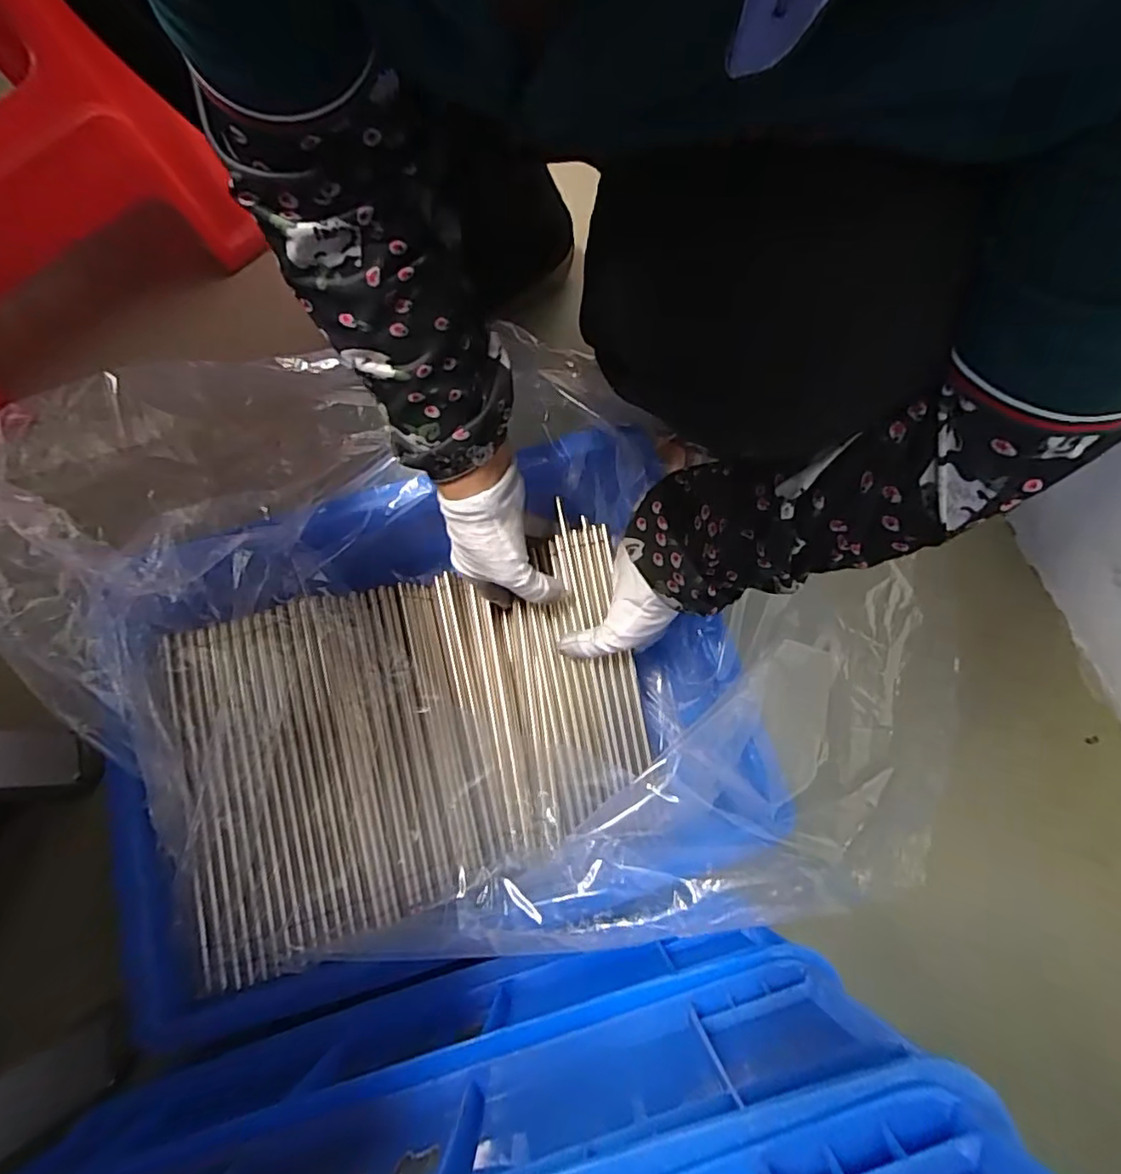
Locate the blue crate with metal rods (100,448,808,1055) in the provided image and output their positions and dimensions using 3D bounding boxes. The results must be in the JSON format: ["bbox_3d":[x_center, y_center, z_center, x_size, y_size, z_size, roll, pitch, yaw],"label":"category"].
[{"bbox_3d":[-0.084,0.078,0.410,0.388,0.130,0.295,-14,75,-3],"label":"blue crate with metal rods"}]

